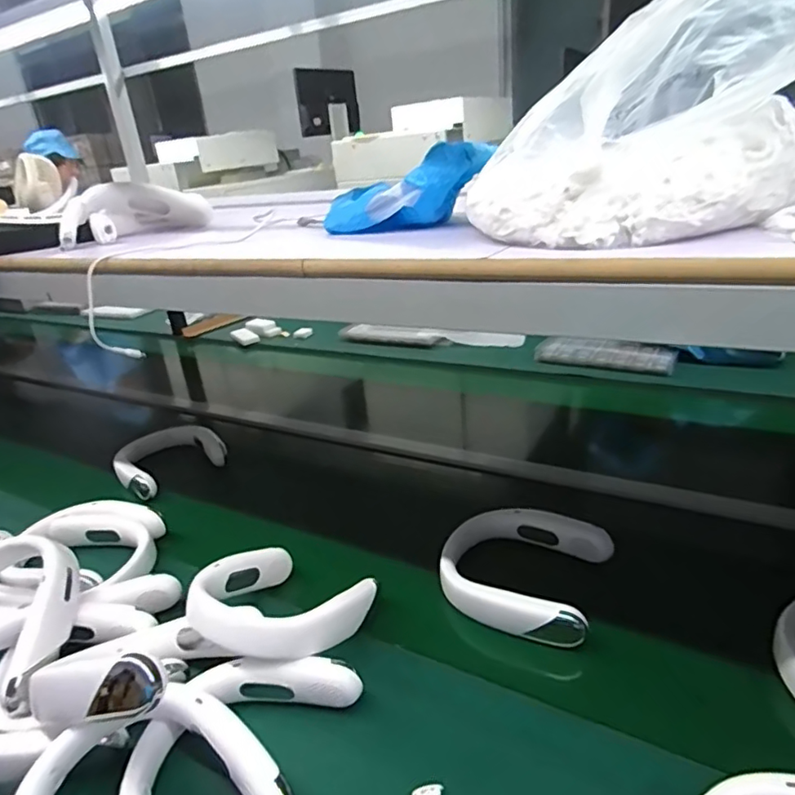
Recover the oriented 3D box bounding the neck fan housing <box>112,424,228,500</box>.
[{"bbox_3d":[-0.493,0.120,1.182,0.204,0.063,0.232,-22,29,-31],"label":"neck fan housing"}]

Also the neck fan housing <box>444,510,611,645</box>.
[{"bbox_3d":[0.164,0.234,0.773,0.219,0.060,0.206,8,28,27],"label":"neck fan housing"}]

